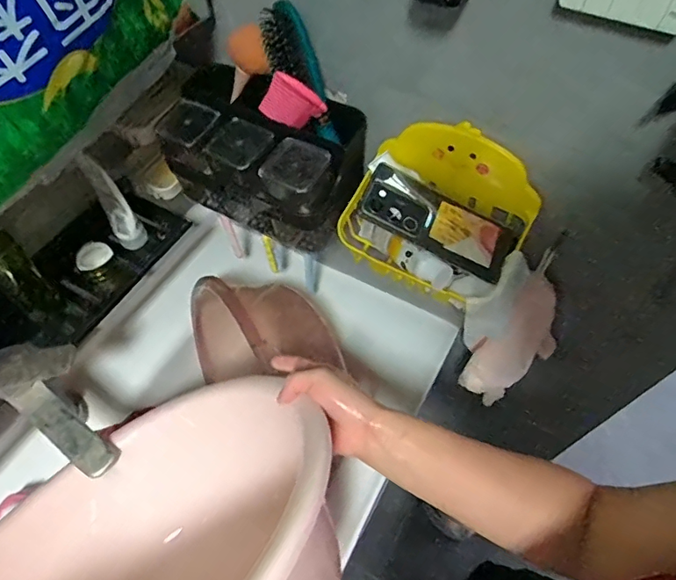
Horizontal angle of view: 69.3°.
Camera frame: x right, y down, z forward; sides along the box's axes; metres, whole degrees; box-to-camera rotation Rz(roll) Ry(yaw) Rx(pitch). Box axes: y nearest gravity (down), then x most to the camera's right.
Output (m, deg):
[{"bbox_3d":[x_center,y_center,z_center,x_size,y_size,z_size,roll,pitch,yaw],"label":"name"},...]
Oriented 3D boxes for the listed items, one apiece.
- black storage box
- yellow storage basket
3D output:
[{"bbox_3d":[-0.092,-0.162,0.594,0.228,0.123,0.131,24,60,15],"label":"black storage box"},{"bbox_3d":[0.102,-0.077,0.531,0.190,0.136,0.123,26,61,17],"label":"yellow storage basket"}]

